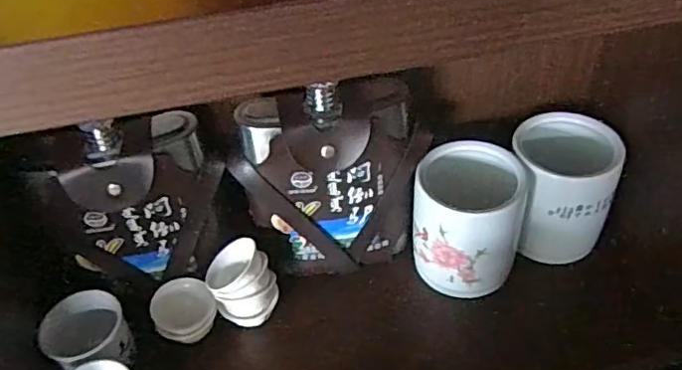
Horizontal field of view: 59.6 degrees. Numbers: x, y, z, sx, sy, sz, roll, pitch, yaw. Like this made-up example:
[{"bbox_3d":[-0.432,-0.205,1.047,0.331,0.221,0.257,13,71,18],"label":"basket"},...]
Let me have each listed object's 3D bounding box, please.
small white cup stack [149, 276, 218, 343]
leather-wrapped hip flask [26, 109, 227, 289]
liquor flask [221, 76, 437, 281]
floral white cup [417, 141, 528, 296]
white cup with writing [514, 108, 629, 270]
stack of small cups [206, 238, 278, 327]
[{"bbox_3d":[-0.141,0.112,0.537,0.053,0.038,0.045,-29,49,-22],"label":"small white cup stack"},{"bbox_3d":[-0.174,0.021,0.512,0.138,0.163,0.041,-21,46,-14],"label":"leather-wrapped hip flask"},{"bbox_3d":[-0.006,-0.002,0.534,0.158,0.185,0.047,-5,44,1],"label":"liquor flask"},{"bbox_3d":[0.117,0.034,0.552,0.093,0.113,0.089,7,46,13],"label":"floral white cup"},{"bbox_3d":[0.211,0.006,0.574,0.091,0.118,0.088,-3,44,3],"label":"white cup with writing"},{"bbox_3d":[-0.090,0.087,0.544,0.056,0.060,0.059,-18,45,-11],"label":"stack of small cups"}]

